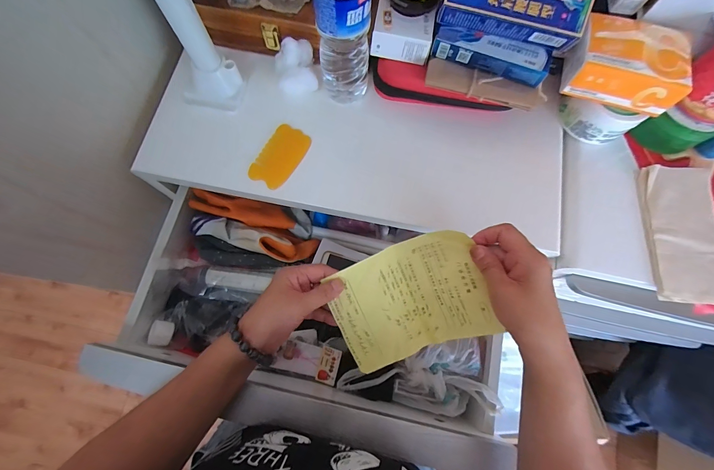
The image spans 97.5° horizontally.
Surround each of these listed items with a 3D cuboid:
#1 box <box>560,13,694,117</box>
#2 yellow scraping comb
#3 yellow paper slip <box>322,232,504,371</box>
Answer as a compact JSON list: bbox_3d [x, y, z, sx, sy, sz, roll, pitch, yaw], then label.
[{"bbox_3d":[0.315,-0.202,0.368,0.117,0.047,0.082,16,75,4],"label":"box"},{"bbox_3d":[-0.105,-0.107,0.430,0.051,0.004,0.090,32,80,-3],"label":"yellow scraping comb"},{"bbox_3d":[0.058,0.076,0.361,0.167,0.024,0.124,-24,92,11],"label":"yellow paper slip"}]

